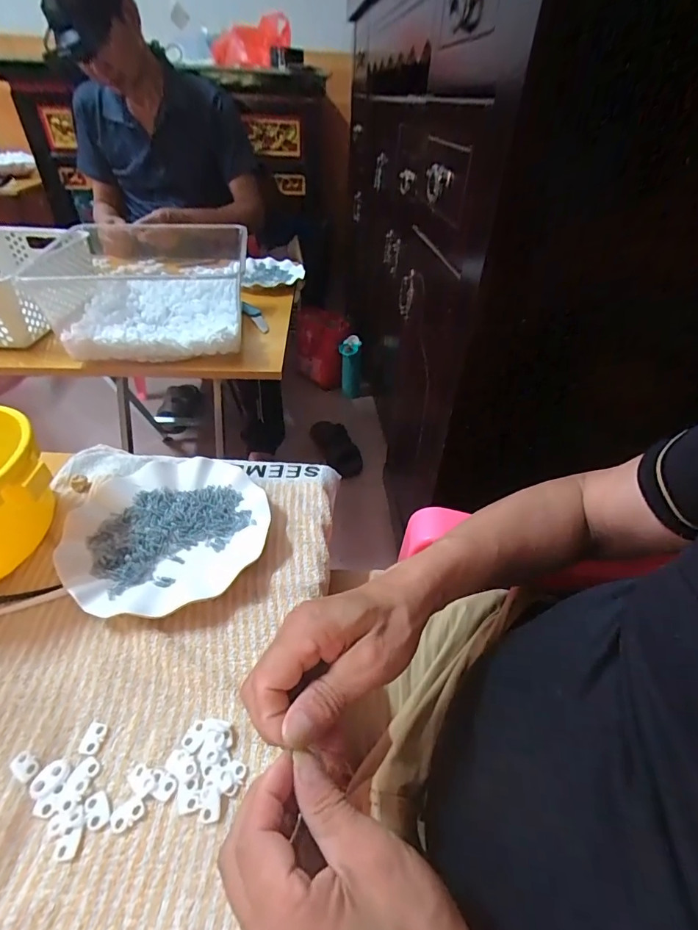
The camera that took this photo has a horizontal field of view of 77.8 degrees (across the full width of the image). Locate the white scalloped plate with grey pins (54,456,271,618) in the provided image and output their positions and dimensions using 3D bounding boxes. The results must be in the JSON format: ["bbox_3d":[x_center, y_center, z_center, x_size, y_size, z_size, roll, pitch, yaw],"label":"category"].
[{"bbox_3d":[-0.169,0.060,0.417,0.175,0.028,0.184,1,42,-1],"label":"white scalloped plate with grey pins"}]

